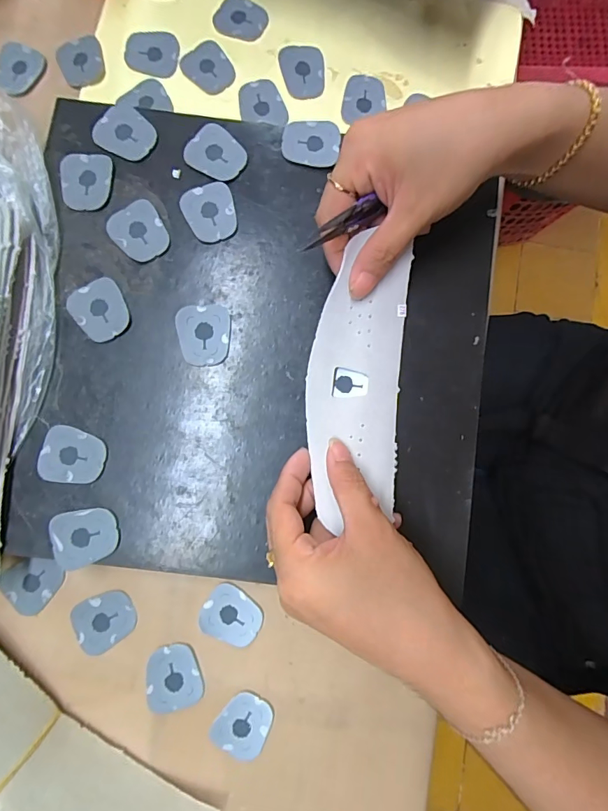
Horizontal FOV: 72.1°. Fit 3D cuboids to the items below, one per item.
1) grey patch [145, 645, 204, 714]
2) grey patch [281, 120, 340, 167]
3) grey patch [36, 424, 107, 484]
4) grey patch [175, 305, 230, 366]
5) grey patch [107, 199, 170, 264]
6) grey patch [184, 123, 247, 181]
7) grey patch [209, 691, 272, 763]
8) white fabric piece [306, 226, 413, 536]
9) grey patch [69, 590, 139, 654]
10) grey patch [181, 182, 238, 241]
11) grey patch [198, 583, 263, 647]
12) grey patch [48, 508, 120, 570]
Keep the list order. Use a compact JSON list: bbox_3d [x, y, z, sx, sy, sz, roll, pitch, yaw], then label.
[{"bbox_3d":[-0.082,0.171,0.264,0.033,0.005,0.037,-10,84,-2],"label":"grey patch"},{"bbox_3d":[0.005,-0.177,0.280,0.038,0.004,0.031,2,84,-1],"label":"grey patch"},{"bbox_3d":[-0.142,0.031,0.255,0.038,0.004,0.033,10,84,0],"label":"grey patch"},{"bbox_3d":[-0.064,-0.046,0.266,0.032,0.005,0.038,-2,84,-1],"label":"grey patch"},{"bbox_3d":[-0.107,-0.113,0.272,0.033,0.004,0.037,-32,85,-4],"label":"grey patch"},{"bbox_3d":[-0.058,-0.168,0.278,0.038,0.004,0.032,31,84,2],"label":"grey patch"},{"bbox_3d":[-0.038,0.202,0.262,0.032,0.004,0.038,39,85,3],"label":"grey patch"},{"bbox_3d":[0.032,-0.014,0.254,0.056,0.023,0.161,7,84,0],"label":"white fabric piece"},{"bbox_3d":[-0.129,0.138,0.268,0.037,0.004,0.033,-28,85,-4],"label":"grey patch"},{"bbox_3d":[-0.062,-0.127,0.273,0.033,0.004,0.038,-21,85,-3],"label":"grey patch"},{"bbox_3d":[-0.047,0.137,0.270,0.038,0.004,0.032,34,84,2],"label":"grey patch"},{"bbox_3d":[-0.133,0.079,0.250,0.038,0.004,0.032,-18,85,-3],"label":"grey patch"}]

